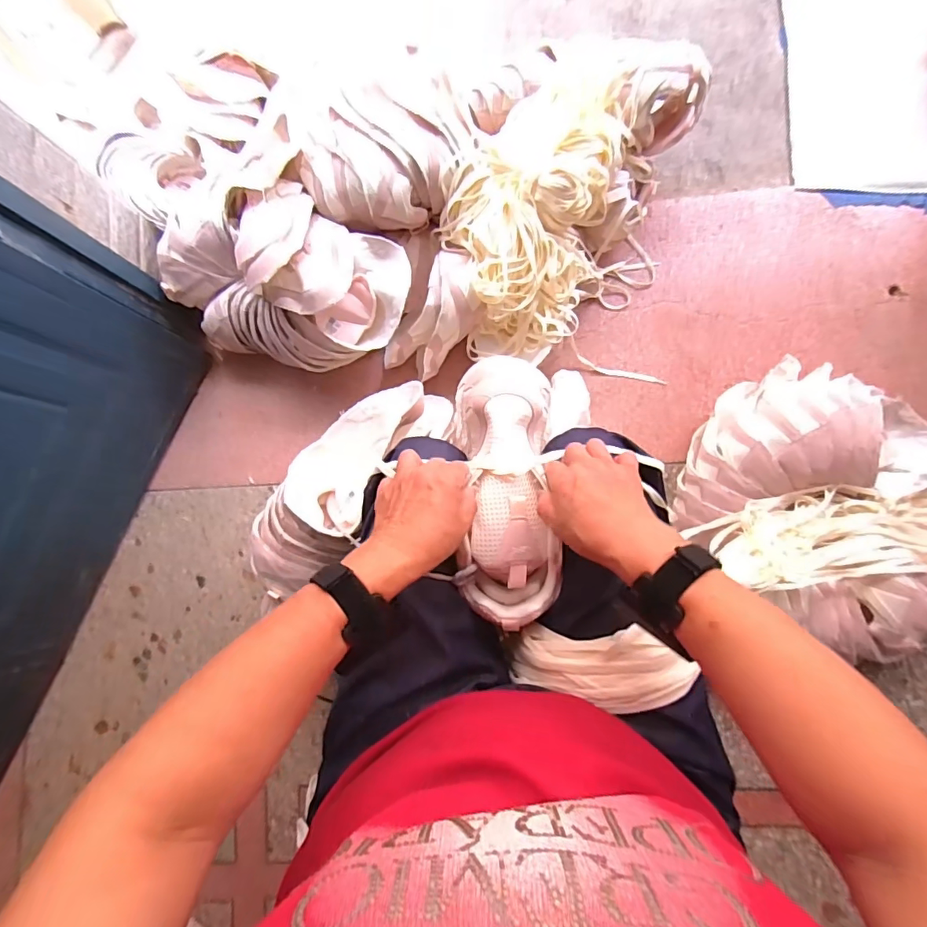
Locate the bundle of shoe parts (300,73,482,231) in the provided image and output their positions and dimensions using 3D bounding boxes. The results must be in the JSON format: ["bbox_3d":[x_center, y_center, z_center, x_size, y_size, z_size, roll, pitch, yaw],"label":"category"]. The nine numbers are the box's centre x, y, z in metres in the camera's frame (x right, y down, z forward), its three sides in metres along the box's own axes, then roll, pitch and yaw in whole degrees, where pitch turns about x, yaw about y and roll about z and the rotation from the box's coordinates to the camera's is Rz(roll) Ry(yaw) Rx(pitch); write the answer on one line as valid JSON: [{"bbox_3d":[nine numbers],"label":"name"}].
[{"bbox_3d":[-0.118,-0.474,0.757,0.265,0.094,0.193,-5,82,6],"label":"bundle of shoe parts"}]

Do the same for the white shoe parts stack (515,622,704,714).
[{"bbox_3d":[0.109,0.178,0.436,0.165,0.044,0.062,-9,81,35],"label":"white shoe parts stack"}]

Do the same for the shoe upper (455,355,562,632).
[{"bbox_3d":[0.042,0.020,0.475,0.093,0.062,0.258,-3,79,6],"label":"shoe upper"}]

